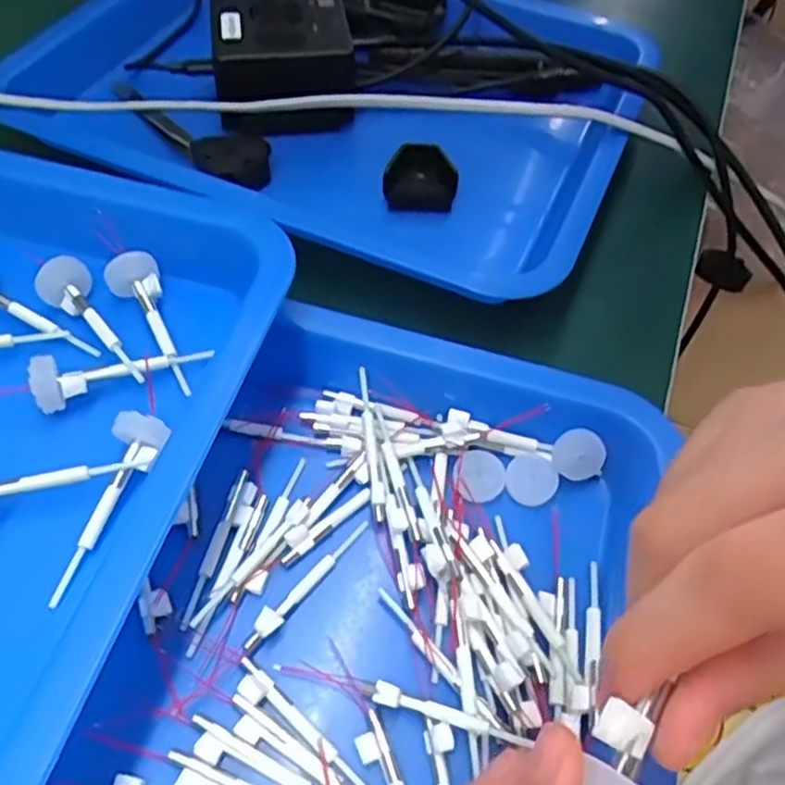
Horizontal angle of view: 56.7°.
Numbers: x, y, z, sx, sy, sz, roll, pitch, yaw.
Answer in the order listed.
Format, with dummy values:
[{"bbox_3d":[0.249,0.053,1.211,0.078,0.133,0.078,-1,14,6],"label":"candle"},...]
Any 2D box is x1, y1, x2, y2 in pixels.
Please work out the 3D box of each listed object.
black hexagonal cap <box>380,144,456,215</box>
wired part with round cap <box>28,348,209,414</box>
[{"bbox_3d":[0.015,-0.117,0.394,0.038,0.022,0.032,3,55,-3],"label":"black hexagonal cap"},{"bbox_3d":[-0.102,-0.011,0.273,0.063,0.016,0.018,-21,59,-19],"label":"wired part with round cap"}]

